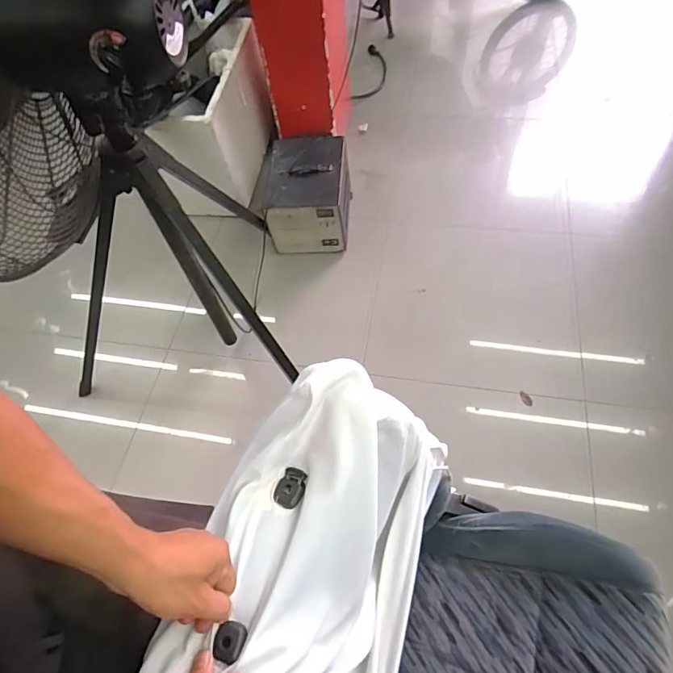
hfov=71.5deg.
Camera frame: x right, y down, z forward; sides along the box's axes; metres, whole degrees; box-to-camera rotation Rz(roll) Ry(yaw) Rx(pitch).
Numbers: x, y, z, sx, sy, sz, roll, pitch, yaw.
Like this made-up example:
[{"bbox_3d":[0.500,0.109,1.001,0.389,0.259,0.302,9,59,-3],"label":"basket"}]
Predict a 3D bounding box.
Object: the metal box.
[{"bbox_3d":[-0.084,-0.458,1.521,0.246,0.221,0.302,-1,59,5],"label":"metal box"}]

